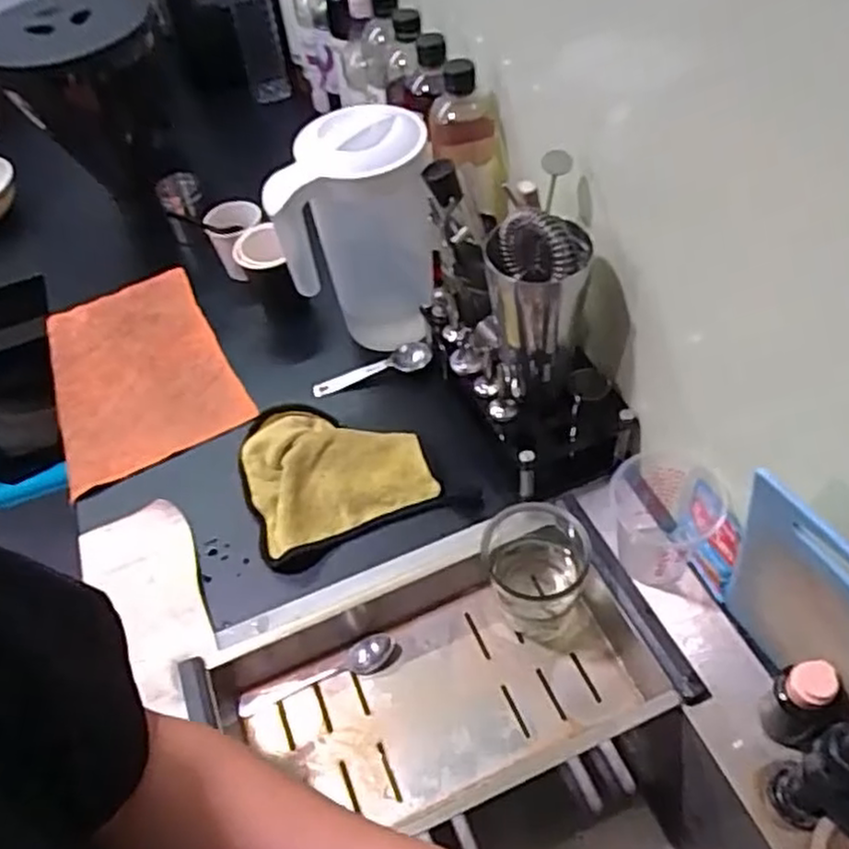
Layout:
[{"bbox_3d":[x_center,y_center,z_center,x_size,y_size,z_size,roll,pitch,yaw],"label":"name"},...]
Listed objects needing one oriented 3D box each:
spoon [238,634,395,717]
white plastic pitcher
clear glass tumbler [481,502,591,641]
[{"bbox_3d":[-0.097,0.221,0.648,0.143,0.020,0.026,-17,52,-8],"label":"spoon"},{"bbox_3d":[-0.062,-0.182,0.749,0.136,0.237,0.112,-2,51,4],"label":"white plastic pitcher"},{"bbox_3d":[0.096,0.126,0.644,0.089,0.109,0.084,-3,51,4],"label":"clear glass tumbler"}]

